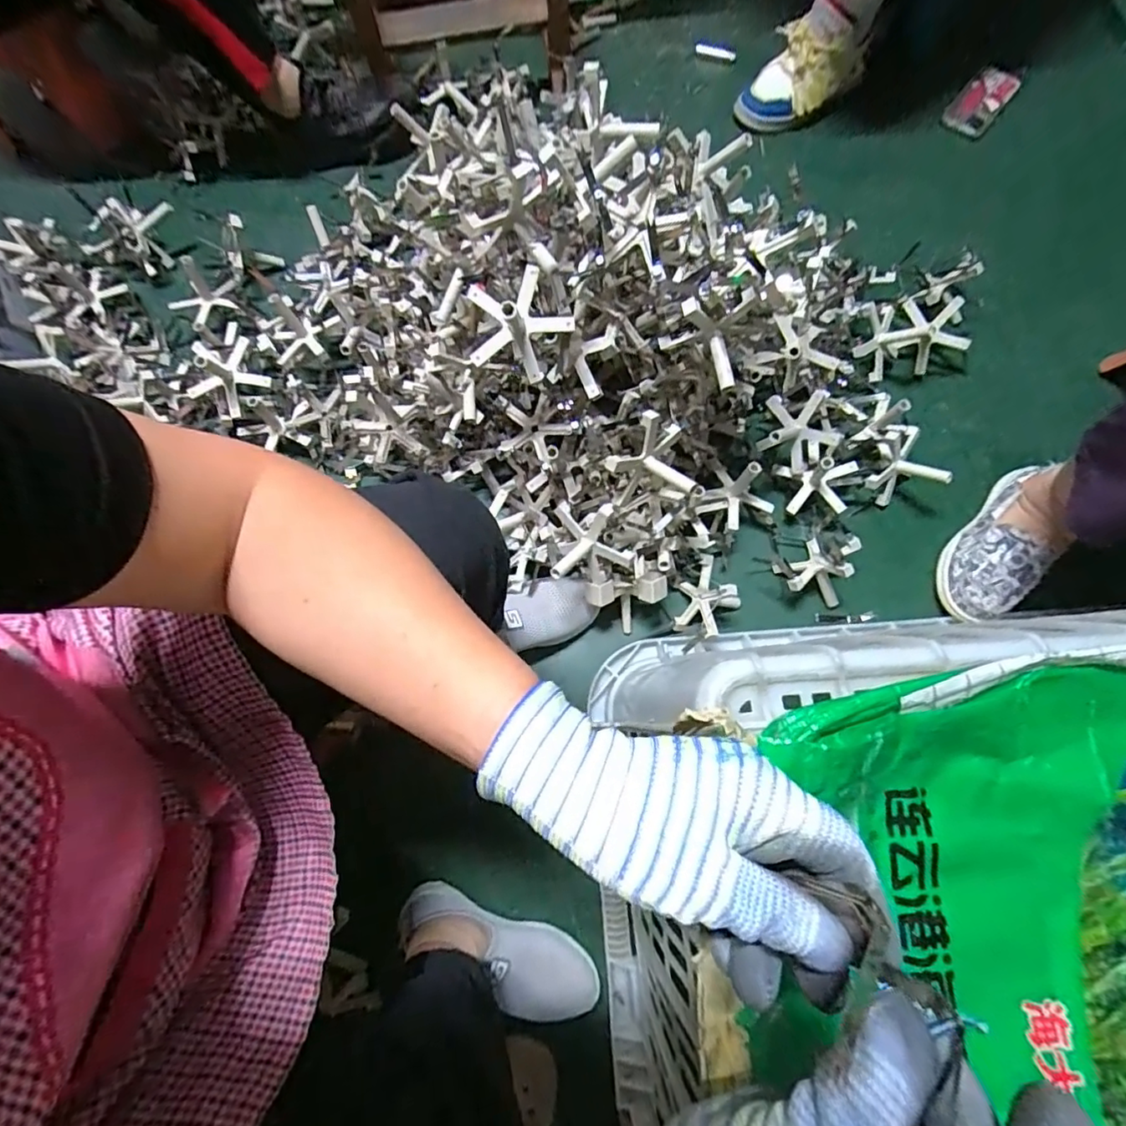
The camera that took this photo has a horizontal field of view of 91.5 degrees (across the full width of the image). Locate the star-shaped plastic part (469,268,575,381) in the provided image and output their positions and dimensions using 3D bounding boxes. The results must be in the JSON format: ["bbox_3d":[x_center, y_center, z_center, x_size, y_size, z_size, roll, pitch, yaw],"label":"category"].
[{"bbox_3d":[-0.044,-0.234,0.532,0.105,0.069,0.108,-1,104,6],"label":"star-shaped plastic part"}]

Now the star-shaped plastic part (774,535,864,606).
[{"bbox_3d":[0.340,0.002,0.727,0.084,0.091,0.090,12,75,5],"label":"star-shaped plastic part"}]

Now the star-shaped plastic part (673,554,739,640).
[{"bbox_3d":[0.185,0.047,0.715,0.078,0.072,0.093,42,79,12],"label":"star-shaped plastic part"}]

